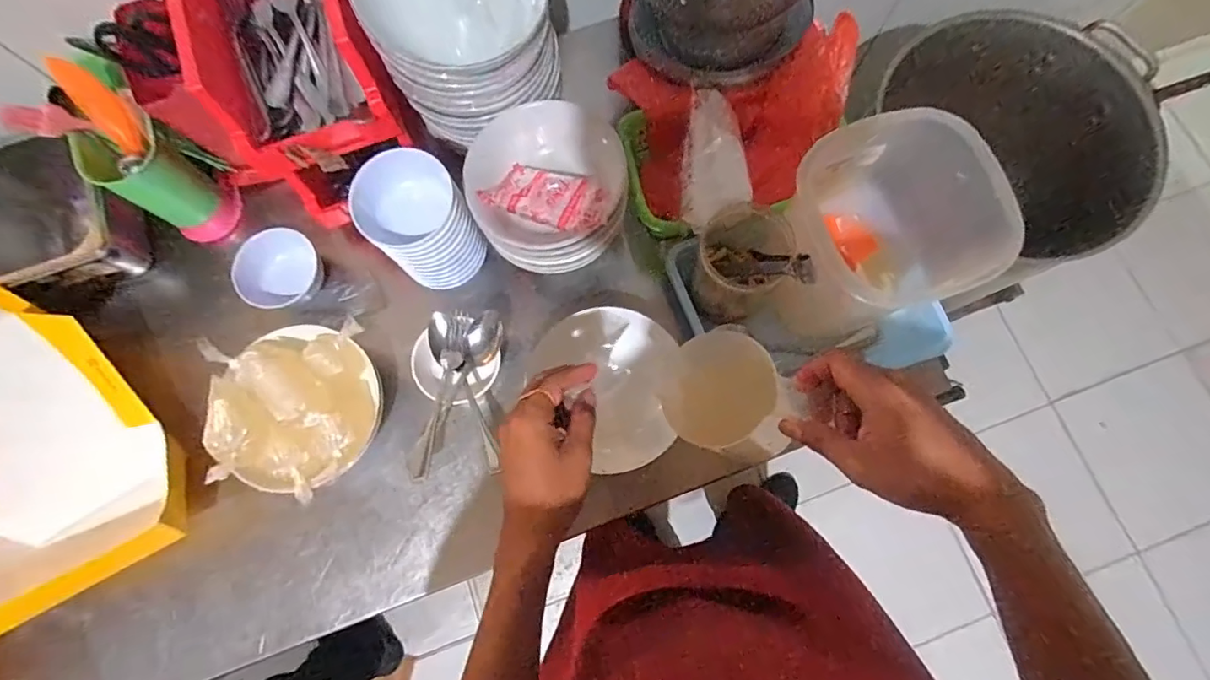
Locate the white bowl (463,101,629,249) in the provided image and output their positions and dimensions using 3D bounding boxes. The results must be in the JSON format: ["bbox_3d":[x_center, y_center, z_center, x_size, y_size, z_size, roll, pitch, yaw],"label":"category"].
[{"bbox_3d":[-0.059,-0.167,0.543,0.162,0.054,0.166,0,77,1],"label":"white bowl"}]

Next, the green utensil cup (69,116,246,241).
[{"bbox_3d":[-0.496,-0.183,0.604,0.069,0.140,0.084,40,80,10],"label":"green utensil cup"}]

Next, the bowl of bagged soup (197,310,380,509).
[{"bbox_3d":[-0.320,0.068,0.549,0.145,0.083,0.171,-8,77,-1],"label":"bowl of bagged soup"}]

